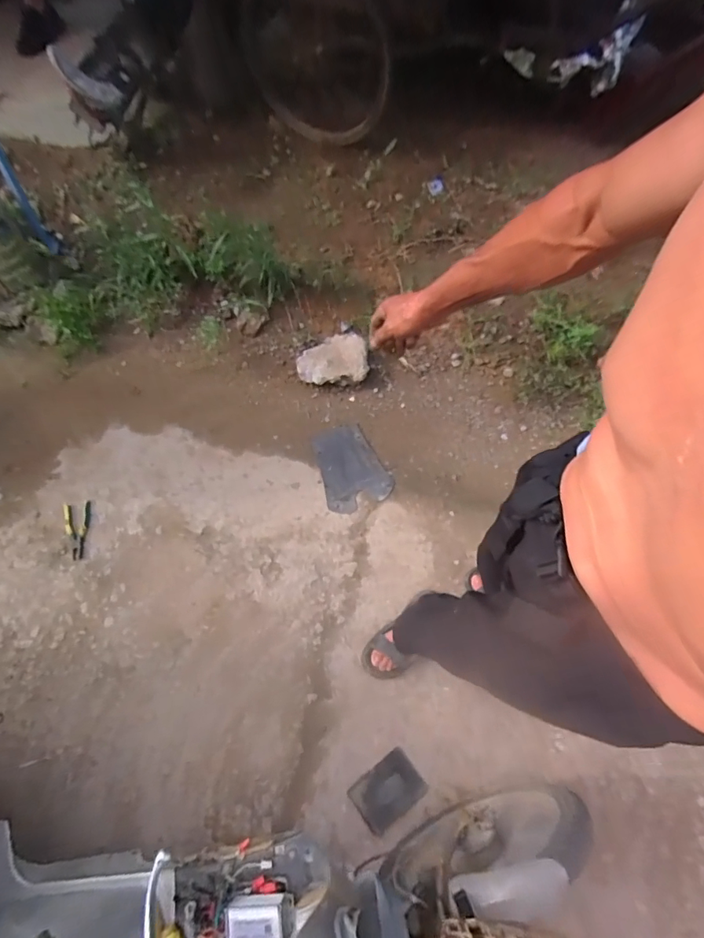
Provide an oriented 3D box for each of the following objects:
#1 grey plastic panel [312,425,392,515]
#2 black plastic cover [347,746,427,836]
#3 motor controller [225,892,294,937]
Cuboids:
[{"bbox_3d":[-0.006,-0.012,1.548,0.213,0.012,0.291,-20,68,-6],"label":"grey plastic panel"},{"bbox_3d":[0.091,0.814,1.178,0.172,0.011,0.119,-37,71,-12],"label":"black plastic cover"},{"bbox_3d":[-0.166,0.807,0.825,0.118,0.031,0.077,-3,67,1],"label":"motor controller"}]

